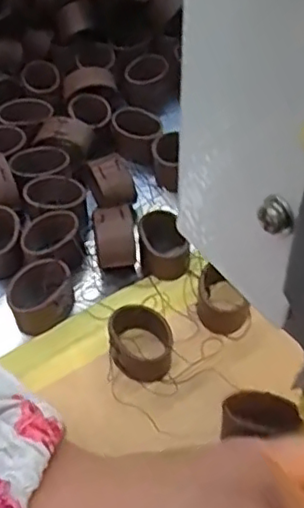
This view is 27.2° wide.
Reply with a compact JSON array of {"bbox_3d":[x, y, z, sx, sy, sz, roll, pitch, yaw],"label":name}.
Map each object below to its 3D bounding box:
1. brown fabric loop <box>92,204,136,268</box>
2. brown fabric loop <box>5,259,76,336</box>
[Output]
[{"bbox_3d":[-0.018,-0.008,0.304,0.019,0.028,0.022,-9,50,-7],"label":"brown fabric loop"},{"bbox_3d":[-0.051,0.020,0.289,0.029,0.021,0.027,0,50,0],"label":"brown fabric loop"}]

